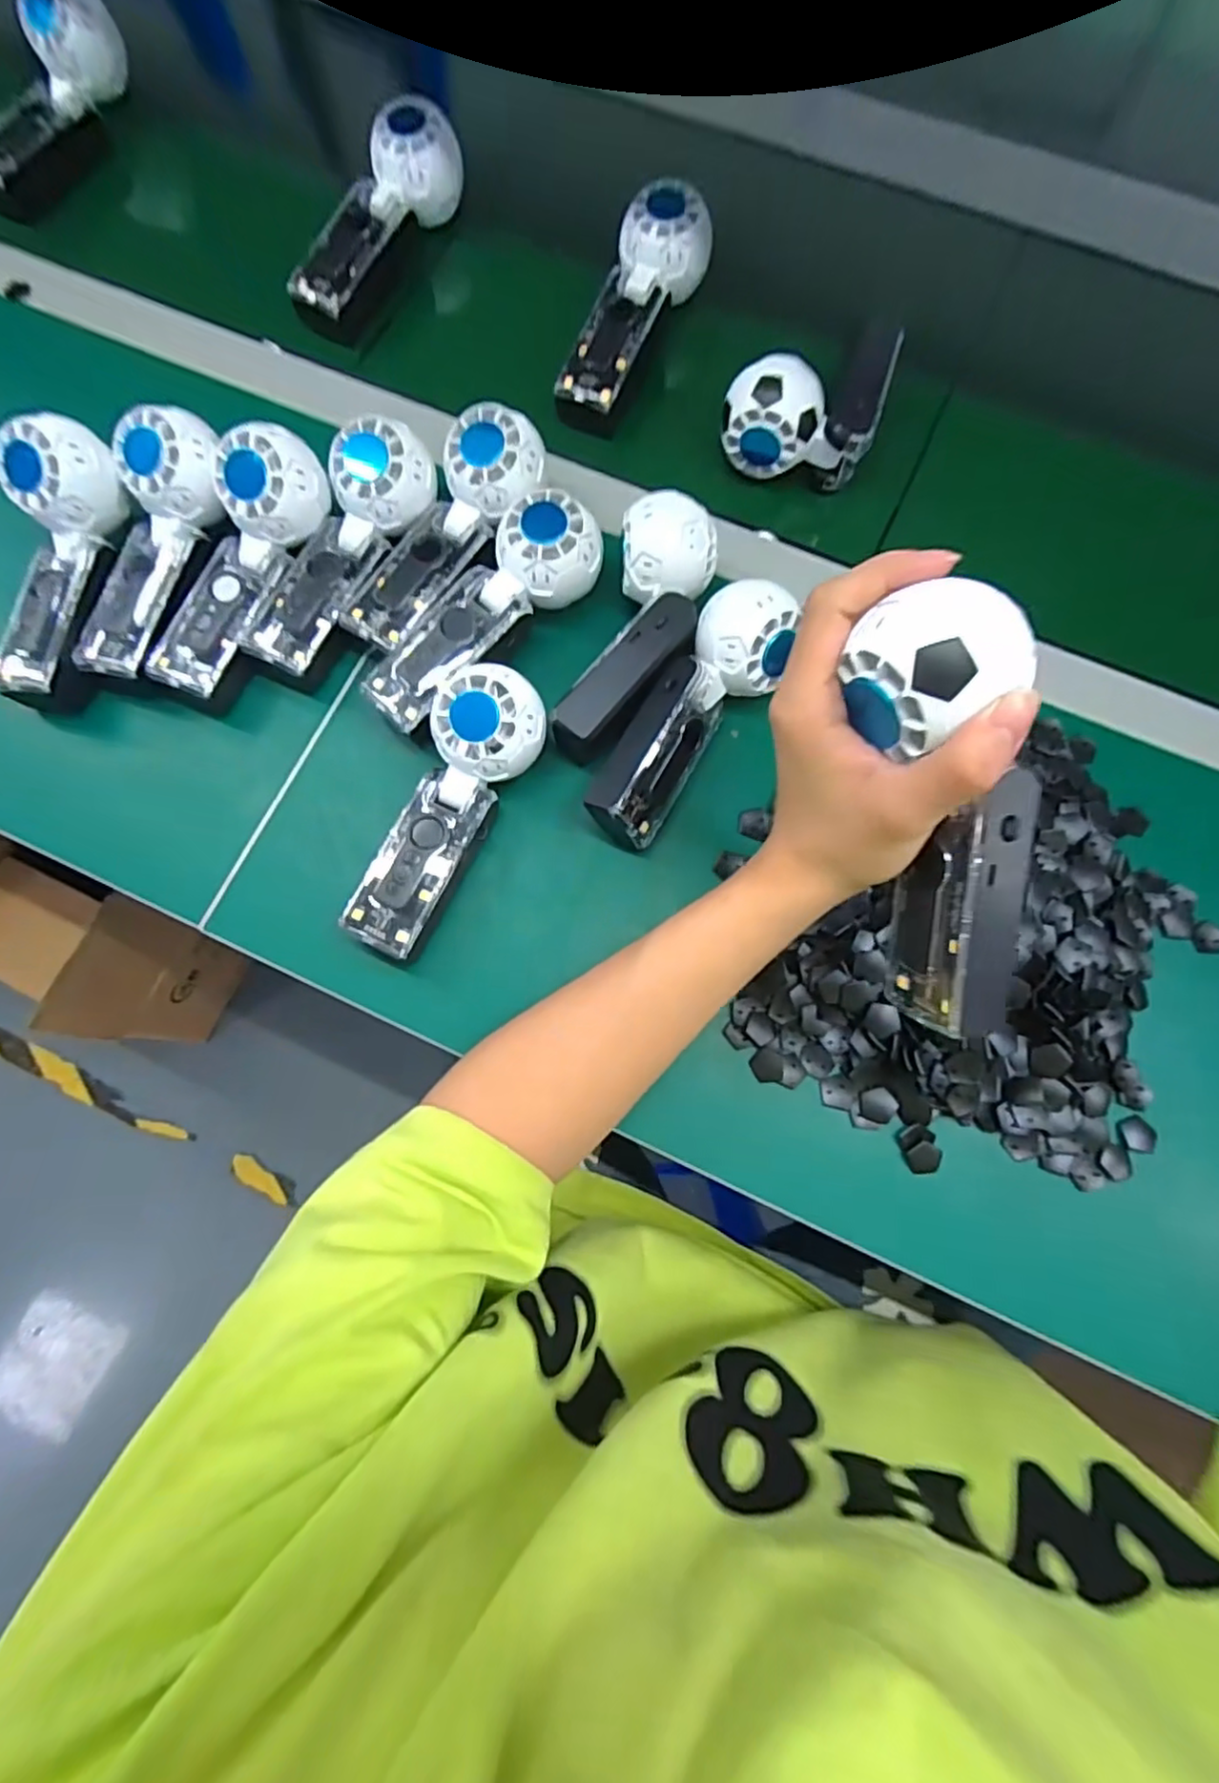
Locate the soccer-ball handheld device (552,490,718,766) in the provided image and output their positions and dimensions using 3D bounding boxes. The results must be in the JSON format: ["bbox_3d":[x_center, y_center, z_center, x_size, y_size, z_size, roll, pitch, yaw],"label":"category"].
[{"bbox_3d":[0.020,-0.153,0.395,0.055,0.050,0.155,20,77,4],"label":"soccer-ball handheld device"}]

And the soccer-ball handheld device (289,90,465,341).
[{"bbox_3d":[-0.168,-0.483,0.490,0.048,0.054,0.165,36,92,8],"label":"soccer-ball handheld device"}]

